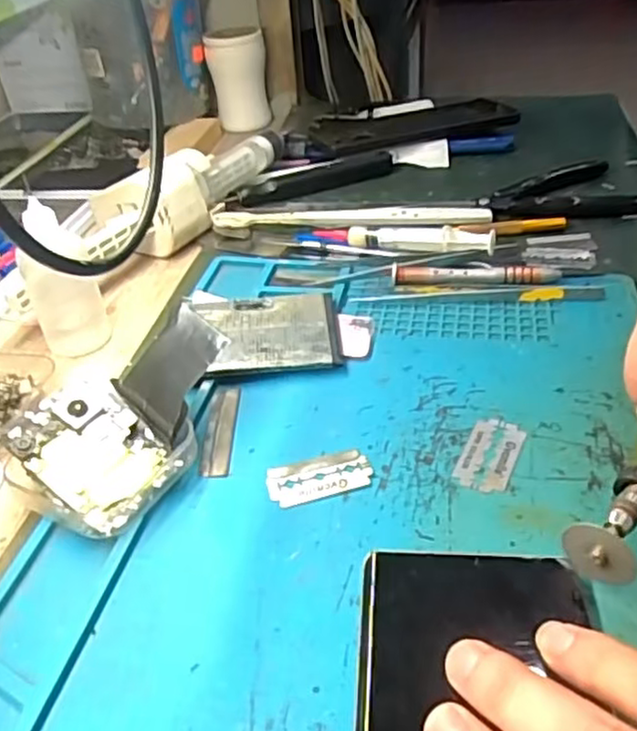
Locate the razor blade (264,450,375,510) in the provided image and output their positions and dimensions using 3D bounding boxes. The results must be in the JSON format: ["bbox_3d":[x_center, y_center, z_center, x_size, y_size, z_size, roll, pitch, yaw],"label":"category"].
[{"bbox_3d":[0.001,0.045,0.284,0.042,0.004,0.024,-10,38,-8],"label":"razor blade"}]

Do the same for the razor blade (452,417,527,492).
[{"bbox_3d":[0.071,0.035,0.287,0.022,0.004,0.041,15,41,23],"label":"razor blade"}]

